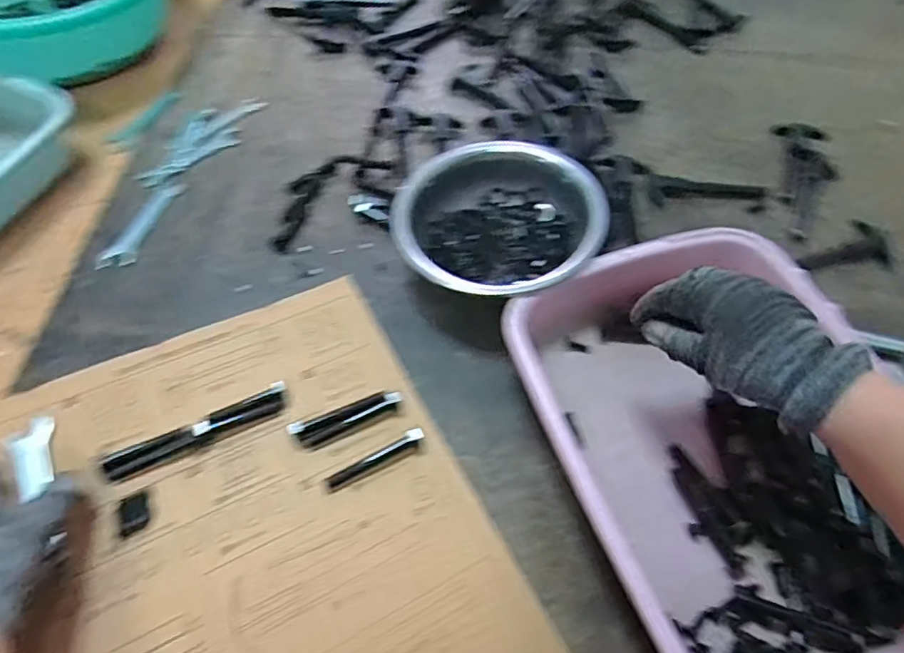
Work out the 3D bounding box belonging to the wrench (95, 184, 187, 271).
[{"bbox_3d":[-0.290,-0.096,0.539,0.027,0.004,0.114,15,56,6],"label":"wrench"}]

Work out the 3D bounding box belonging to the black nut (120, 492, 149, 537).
[{"bbox_3d":[-0.215,0.127,0.386,0.017,0.004,0.026,-16,58,-14],"label":"black nut"}]

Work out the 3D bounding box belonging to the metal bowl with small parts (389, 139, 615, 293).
[{"bbox_3d":[0.036,-0.088,0.504,0.169,0.079,0.162,2,55,-3],"label":"metal bowl with small parts"}]

